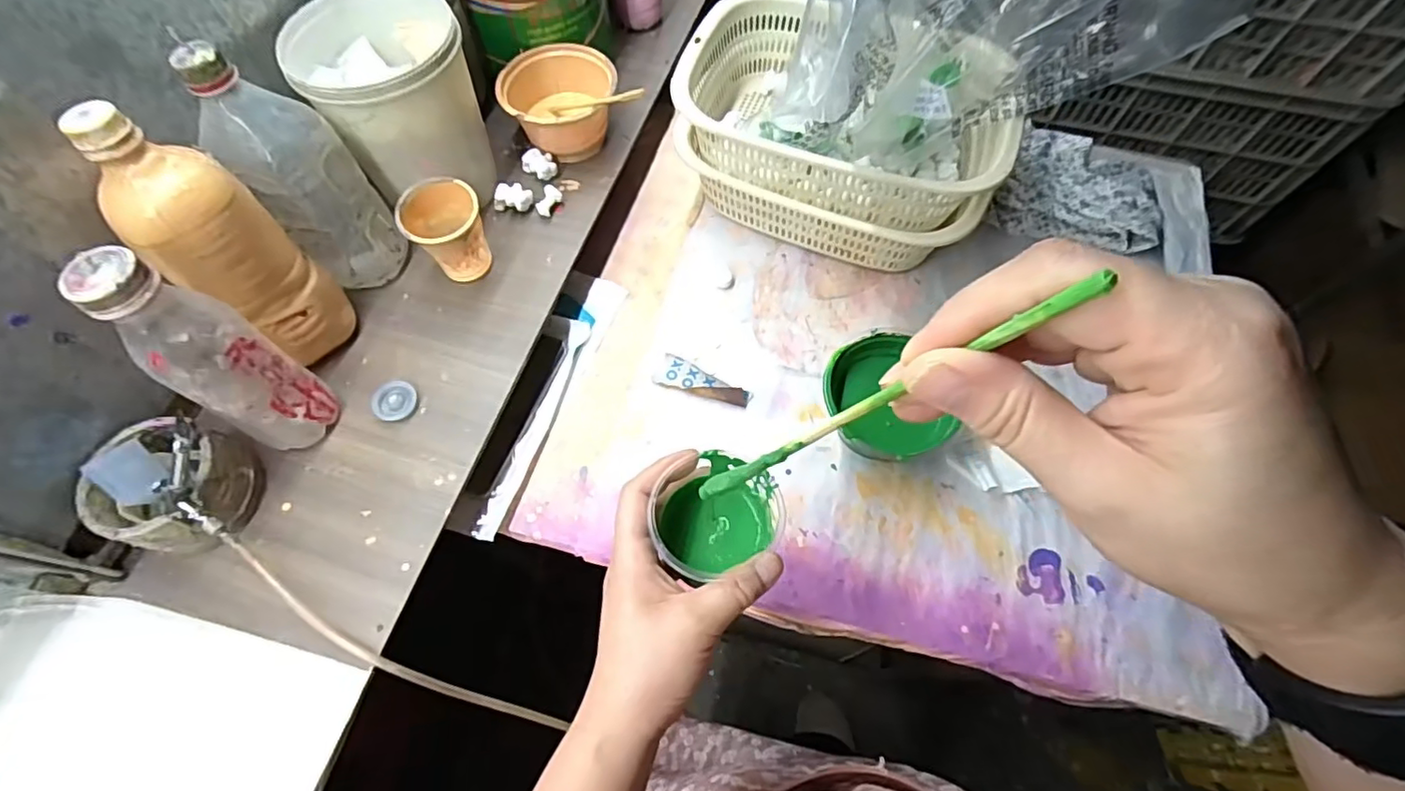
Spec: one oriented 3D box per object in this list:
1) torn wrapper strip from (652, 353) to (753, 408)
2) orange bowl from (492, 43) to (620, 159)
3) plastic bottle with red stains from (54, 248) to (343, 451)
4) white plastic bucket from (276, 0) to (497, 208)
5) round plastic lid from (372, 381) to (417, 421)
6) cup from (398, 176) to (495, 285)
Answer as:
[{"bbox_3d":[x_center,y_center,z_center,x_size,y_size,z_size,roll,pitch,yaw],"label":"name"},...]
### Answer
[{"bbox_3d":[0.002,-0.012,0.566,0.091,0.007,0.031,18,65,9],"label":"torn wrapper strip"},{"bbox_3d":[-0.144,-0.302,0.620,0.114,0.072,0.106,-7,64,-3],"label":"orange bowl"},{"bbox_3d":[-0.326,-0.021,0.413,0.054,0.189,0.058,-4,64,-1],"label":"plastic bottle with red stains"},{"bbox_3d":[-0.262,-0.250,0.546,0.131,0.158,0.146,-19,65,-8],"label":"white plastic bucket"},{"bbox_3d":[-0.255,0.005,0.497,0.034,0.008,0.034,0,64,1],"label":"round plastic lid"},{"bbox_3d":[-0.225,-0.144,0.535,0.065,0.078,0.077,-37,69,-16],"label":"cup"}]

